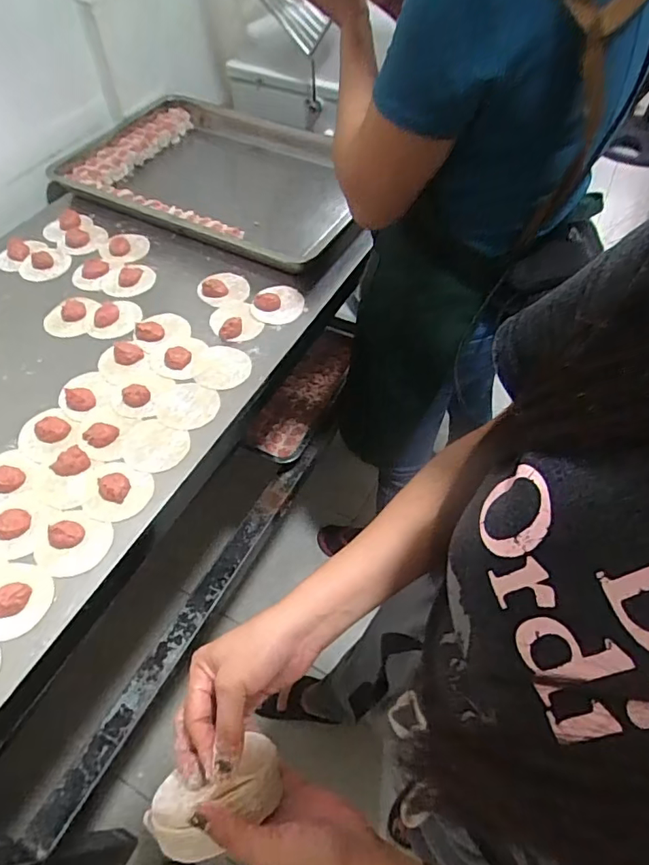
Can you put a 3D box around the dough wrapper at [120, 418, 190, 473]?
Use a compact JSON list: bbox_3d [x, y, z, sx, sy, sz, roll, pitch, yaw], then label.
[{"bbox_3d":[-0.222,0.016,0.670,0.087,0.004,0.073,20,58,14],"label":"dough wrapper"}]

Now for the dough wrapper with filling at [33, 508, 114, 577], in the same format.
[{"bbox_3d":[-0.283,0.119,0.581,0.082,0.017,0.077,4,55,3],"label":"dough wrapper with filling"}]

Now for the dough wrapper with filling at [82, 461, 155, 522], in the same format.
[{"bbox_3d":[-0.248,0.066,0.621,0.078,0.020,0.079,-4,55,-2],"label":"dough wrapper with filling"}]

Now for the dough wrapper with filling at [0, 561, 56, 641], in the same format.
[{"bbox_3d":[-0.337,0.172,0.545,0.089,0.021,0.075,22,58,15],"label":"dough wrapper with filling"}]

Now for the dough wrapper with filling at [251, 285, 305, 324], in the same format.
[{"bbox_3d":[-0.074,-0.206,0.816,0.080,0.017,0.079,1,55,2],"label":"dough wrapper with filling"}]

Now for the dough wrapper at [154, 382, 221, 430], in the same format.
[{"bbox_3d":[-0.188,-0.037,0.705,0.087,0.004,0.074,23,59,14],"label":"dough wrapper"}]

